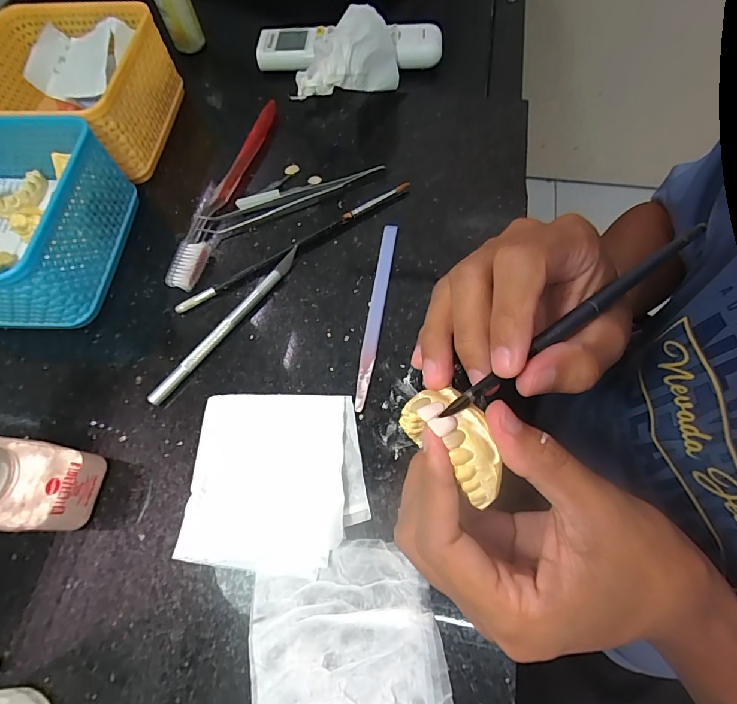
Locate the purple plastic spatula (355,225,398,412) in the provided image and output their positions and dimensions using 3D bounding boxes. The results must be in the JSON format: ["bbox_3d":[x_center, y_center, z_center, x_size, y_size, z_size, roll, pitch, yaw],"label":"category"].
[{"bbox_3d":[0.005,-0.028,0.268,0.010,0.004,0.136,8,67,6],"label":"purple plastic spatula"}]

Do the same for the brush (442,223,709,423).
[{"bbox_3d":[0.095,-0.017,0.176,0.160,0.006,0.006,-32,69,-15],"label":"brush"}]

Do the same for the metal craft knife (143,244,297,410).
[{"bbox_3d":[-0.091,-0.021,0.268,0.010,0.009,0.137,35,73,16],"label":"metal craft knife"}]

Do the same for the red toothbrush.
[{"bbox_3d":[-0.111,-0.127,0.314,0.024,0.012,0.183,13,68,8],"label":"red toothbrush"}]

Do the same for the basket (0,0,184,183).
[{"bbox_3d":[-0.240,-0.210,0.326,0.134,0.057,0.129,4,67,4],"label":"basket"}]

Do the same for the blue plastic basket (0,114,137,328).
[{"bbox_3d":[-0.248,-0.087,0.275,0.130,0.064,0.129,2,67,3],"label":"blue plastic basket"}]

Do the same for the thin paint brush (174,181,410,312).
[{"bbox_3d":[-0.050,-0.078,0.290,0.187,0.008,0.007,-31,69,-10],"label":"thin paint brush"}]

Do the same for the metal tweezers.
[{"bbox_3d":[-0.059,-0.117,0.306,0.146,0.008,0.016,-22,68,-7],"label":"metal tweezers"}]

